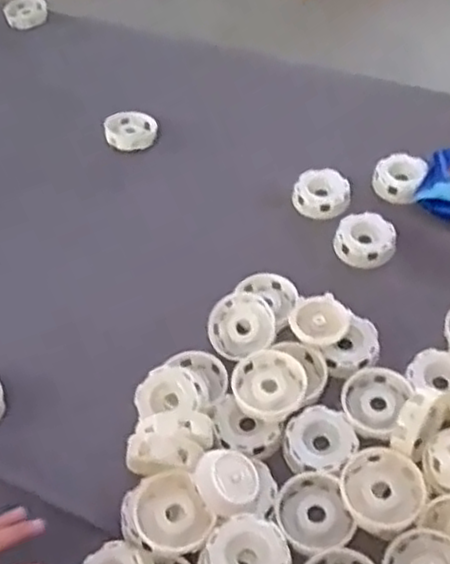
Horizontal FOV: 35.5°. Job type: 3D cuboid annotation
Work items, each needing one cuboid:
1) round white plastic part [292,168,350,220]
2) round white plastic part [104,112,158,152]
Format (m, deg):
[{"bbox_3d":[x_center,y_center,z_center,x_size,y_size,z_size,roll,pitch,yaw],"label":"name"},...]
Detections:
[{"bbox_3d":[0.106,-0.097,0.766,0.058,0.022,0.058,-3,50,3],"label":"round white plastic part"},{"bbox_3d":[-0.114,-0.184,0.856,0.060,0.024,0.060,-3,50,3],"label":"round white plastic part"}]

